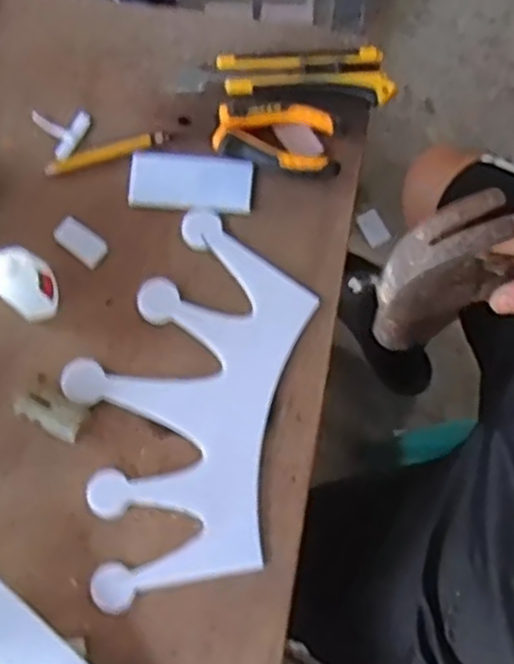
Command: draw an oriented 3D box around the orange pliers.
[{"bbox_3d":[0.017,-0.149,0.581,0.094,0.018,0.052,11,79,1],"label":"orange pliers"}]

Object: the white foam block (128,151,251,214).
[{"bbox_3d":[-0.050,-0.114,0.587,0.092,0.010,0.040,6,79,0],"label":"white foam block"}]

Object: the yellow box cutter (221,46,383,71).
[{"bbox_3d":[0.032,-0.206,0.588,0.123,0.010,0.017,0,79,-1],"label":"yellow box cutter"}]

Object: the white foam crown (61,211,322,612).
[{"bbox_3d":[-0.056,0.053,0.555,0.152,0.006,0.273,12,79,2],"label":"white foam crown"}]

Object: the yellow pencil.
[{"bbox_3d":[-0.114,-0.137,0.590,0.096,0.007,0.012,-14,80,-4],"label":"yellow pencil"}]

